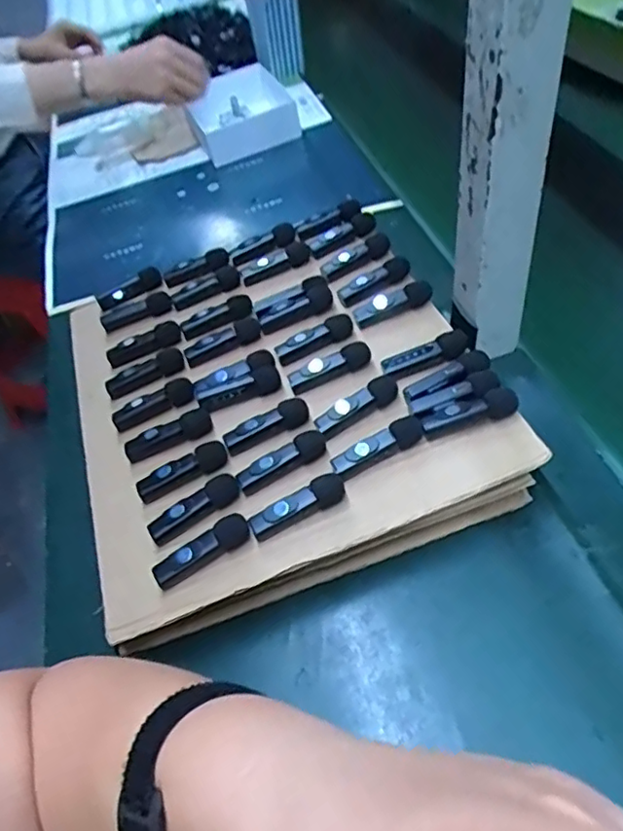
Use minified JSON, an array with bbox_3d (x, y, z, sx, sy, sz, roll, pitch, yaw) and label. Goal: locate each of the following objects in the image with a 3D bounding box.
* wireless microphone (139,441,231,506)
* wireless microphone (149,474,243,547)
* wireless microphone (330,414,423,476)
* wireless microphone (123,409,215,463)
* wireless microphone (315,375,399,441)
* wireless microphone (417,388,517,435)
[{"bbox_3d":[-0.089,0.039,0.427,0.064,0.018,0.017,-27,51,-14],"label":"wireless microphone"},{"bbox_3d":[-0.078,0.062,0.407,0.063,0.016,0.016,-30,52,-16],"label":"wireless microphone"},{"bbox_3d":[0.044,0.020,0.410,0.064,0.014,0.017,-25,50,-12],"label":"wireless microphone"},{"bbox_3d":[-0.106,0.014,0.454,0.065,0.018,0.014,-23,50,-10],"label":"wireless microphone"},{"bbox_3d":[0.032,-0.008,0.433,0.064,0.013,0.016,-28,51,-15],"label":"wireless microphone"},{"bbox_3d":[0.106,0.000,0.413,0.067,0.021,0.018,-18,49,-7],"label":"wireless microphone"}]

